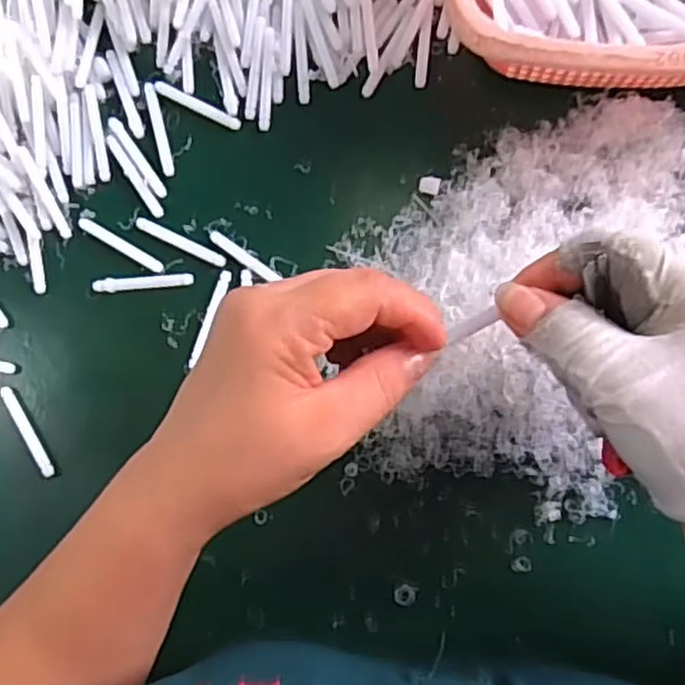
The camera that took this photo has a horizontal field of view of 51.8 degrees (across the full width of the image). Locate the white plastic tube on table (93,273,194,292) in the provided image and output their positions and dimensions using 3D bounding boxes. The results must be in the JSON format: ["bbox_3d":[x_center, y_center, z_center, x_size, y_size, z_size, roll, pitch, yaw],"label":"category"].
[{"bbox_3d":[-0.117,-0.036,0.415,0.058,0.006,0.009,-5,83,5],"label":"white plastic tube on table"}]

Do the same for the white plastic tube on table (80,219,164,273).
[{"bbox_3d":[-0.132,-0.058,0.417,0.059,0.004,0.007,31,89,8],"label":"white plastic tube on table"}]

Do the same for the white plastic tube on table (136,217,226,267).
[{"bbox_3d":[-0.095,-0.059,0.413,0.060,0.004,0.007,27,88,8],"label":"white plastic tube on table"}]

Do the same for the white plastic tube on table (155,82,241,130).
[{"bbox_3d":[-0.087,-0.142,0.422,0.059,0.004,0.008,28,88,8],"label":"white plastic tube on table"}]

